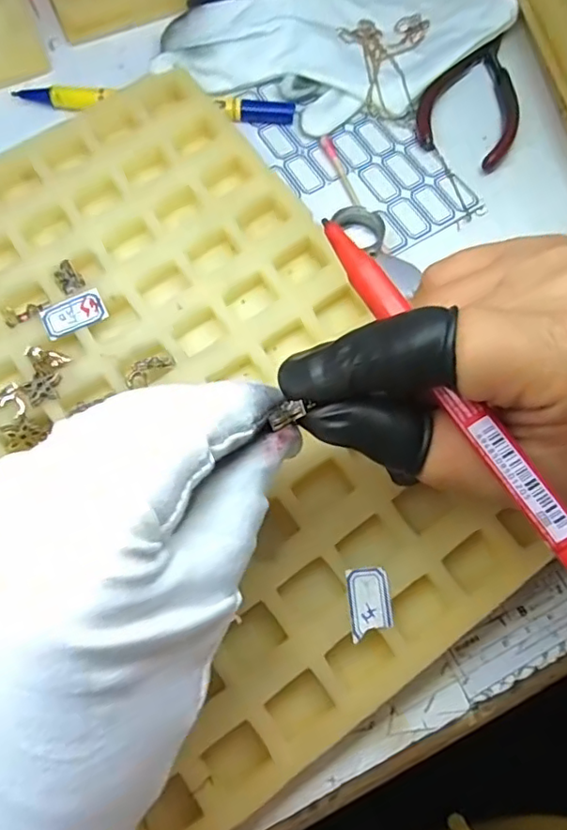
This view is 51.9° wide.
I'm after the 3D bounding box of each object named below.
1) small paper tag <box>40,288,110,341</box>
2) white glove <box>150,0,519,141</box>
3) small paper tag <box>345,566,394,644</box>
[{"bbox_3d":[-0.083,-0.040,0.232,0.024,0.004,0.014,-26,79,-8],"label":"small paper tag"},{"bbox_3d":[0.027,-0.192,0.296,0.169,0.016,0.102,-18,70,-7],"label":"white glove"},{"bbox_3d":[0.029,0.063,0.195,0.014,0.004,0.022,-5,71,-1],"label":"small paper tag"}]

